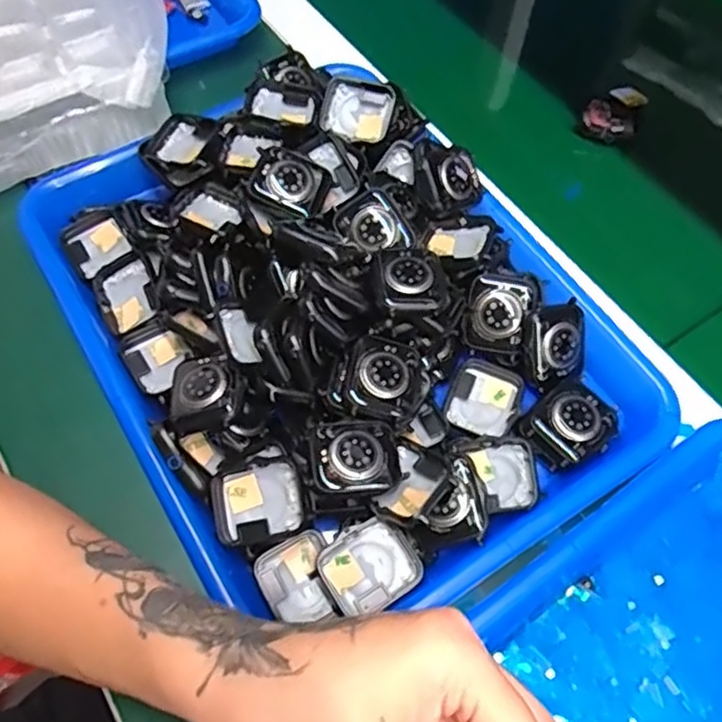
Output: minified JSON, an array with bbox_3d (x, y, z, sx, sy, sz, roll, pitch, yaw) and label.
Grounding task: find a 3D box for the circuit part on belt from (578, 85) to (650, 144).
[{"bbox_3d":[0.183,-0.178,0.476,0.037,0.012,0.050,34,67,16],"label":"circuit part on belt"}]

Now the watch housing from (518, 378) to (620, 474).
[{"bbox_3d":[0.109,0.032,0.340,0.049,0.009,0.037,-32,67,-16],"label":"watch housing"}]

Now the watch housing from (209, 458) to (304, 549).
[{"bbox_3d":[-0.049,0.067,0.308,0.041,0.008,0.034,-17,78,7],"label":"watch housing"}]

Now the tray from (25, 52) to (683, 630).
[{"bbox_3d":[-0.016,-0.034,0.356,0.233,0.058,0.320,-29,66,-15],"label":"tray"}]

